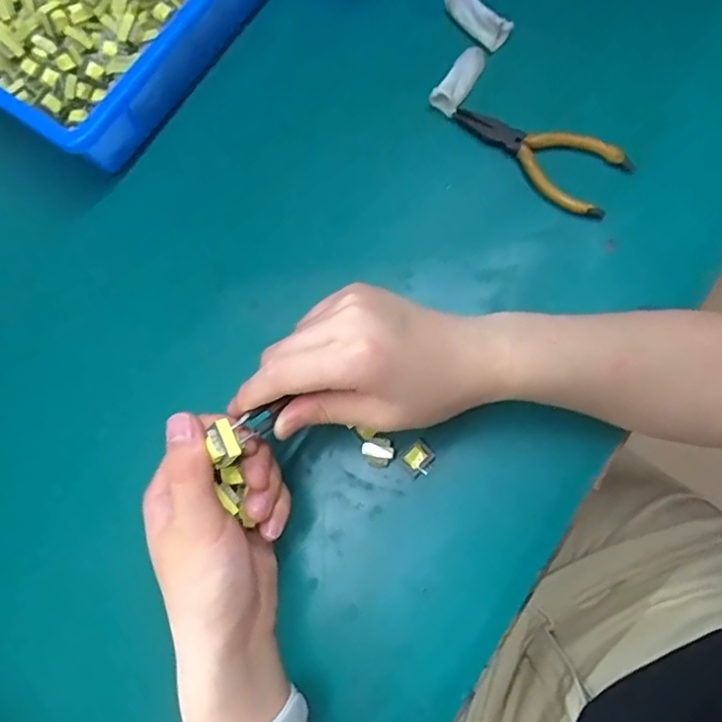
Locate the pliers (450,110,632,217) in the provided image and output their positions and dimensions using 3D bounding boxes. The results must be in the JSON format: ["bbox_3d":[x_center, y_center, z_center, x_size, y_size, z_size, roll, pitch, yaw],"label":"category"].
[{"bbox_3d":[0.126,-0.153,0.424,0.127,0.011,0.059,32,80,10],"label":"pliers"}]

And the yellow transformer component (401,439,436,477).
[{"bbox_3d":[0.037,0.062,0.375,0.020,0.014,0.018,-44,78,-7],"label":"yellow transformer component"}]

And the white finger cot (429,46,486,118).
[{"bbox_3d":[0.075,-0.213,0.442,0.022,0.009,0.057,32,80,10],"label":"white finger cot"}]

